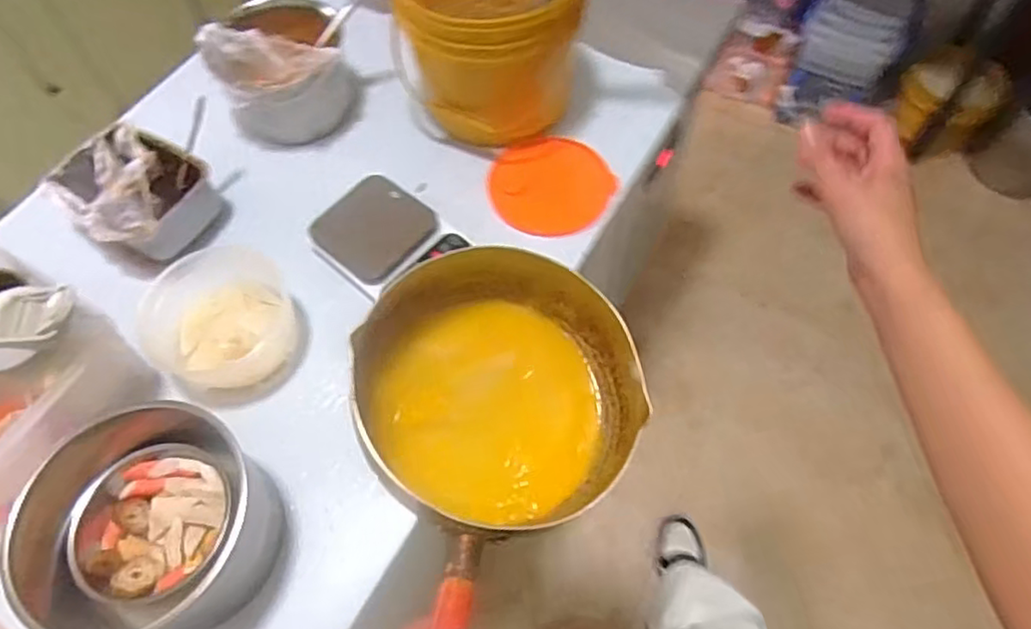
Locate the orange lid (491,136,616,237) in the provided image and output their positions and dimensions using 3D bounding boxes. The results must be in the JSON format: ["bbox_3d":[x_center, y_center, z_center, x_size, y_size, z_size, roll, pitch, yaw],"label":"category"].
[{"bbox_3d":[0.043,-0.168,0.834,0.154,0.019,0.147,-1,62,1],"label":"orange lid"}]

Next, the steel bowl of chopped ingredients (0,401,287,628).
[{"bbox_3d":[-0.324,0.185,0.595,0.182,0.127,0.171,-1,62,1],"label":"steel bowl of chopped ingredients"}]

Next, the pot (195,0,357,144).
[{"bbox_3d":[-0.302,-0.321,0.860,0.167,0.137,0.139,-28,65,-12],"label":"pot"}]

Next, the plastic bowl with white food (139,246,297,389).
[{"bbox_3d":[-0.331,0.007,0.723,0.155,0.066,0.142,-1,62,1],"label":"plastic bowl with white food"}]

